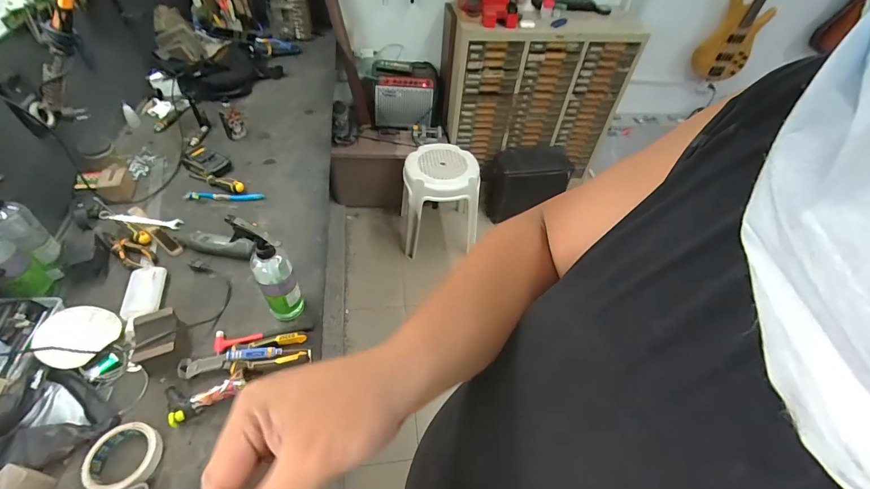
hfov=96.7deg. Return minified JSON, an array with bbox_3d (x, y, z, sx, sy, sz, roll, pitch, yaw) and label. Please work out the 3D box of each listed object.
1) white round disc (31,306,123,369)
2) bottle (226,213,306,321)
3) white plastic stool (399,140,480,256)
[{"bbox_3d":[-0.635,0.159,0.688,0.099,0.018,0.111,35,41,-13],"label":"white round disc"},{"bbox_3d":[-0.300,0.048,0.708,0.073,0.225,0.082,-19,53,-20],"label":"bottle"},{"bbox_3d":[0.021,-0.177,1.767,0.353,0.433,0.295,4,49,-1],"label":"white plastic stool"}]

